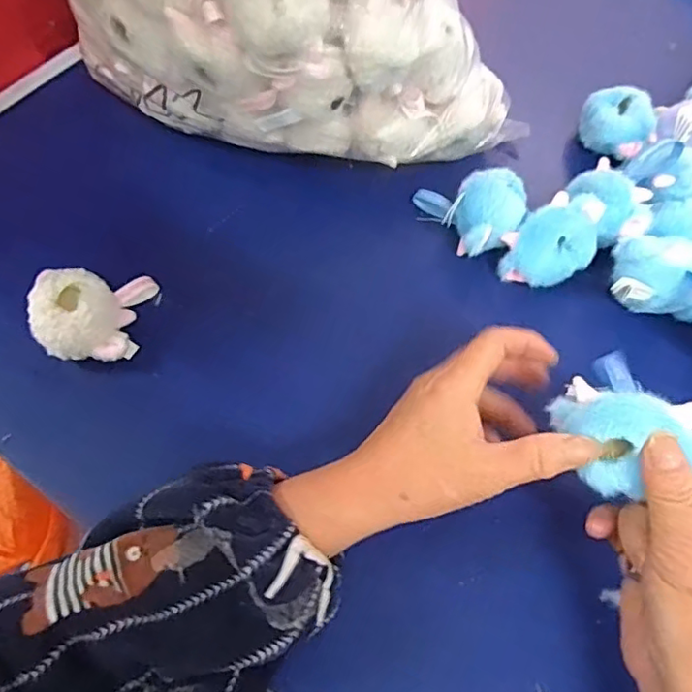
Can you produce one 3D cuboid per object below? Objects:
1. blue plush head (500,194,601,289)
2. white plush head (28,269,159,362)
[{"bbox_3d":[0.144,-0.068,0.418,0.061,0.050,0.047,-28,66,-16],"label":"blue plush head"},{"bbox_3d":[-0.166,-0.023,0.386,0.062,0.047,0.071,7,61,2],"label":"white plush head"}]

